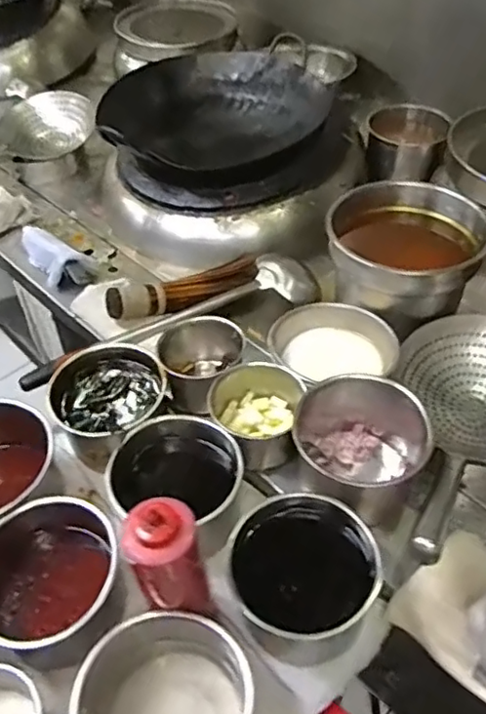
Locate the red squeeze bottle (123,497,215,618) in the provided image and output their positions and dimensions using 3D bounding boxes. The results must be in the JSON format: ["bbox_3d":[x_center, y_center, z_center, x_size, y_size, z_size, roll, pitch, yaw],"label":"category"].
[{"bbox_3d":[-0.071,0.209,0.609,0.073,0.182,0.067,-12,47,-9],"label":"red squeeze bottle"}]

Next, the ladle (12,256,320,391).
[{"bbox_3d":[-0.104,-0.065,0.980,0.503,0.064,0.107,-22,49,-18],"label":"ladle"}]

